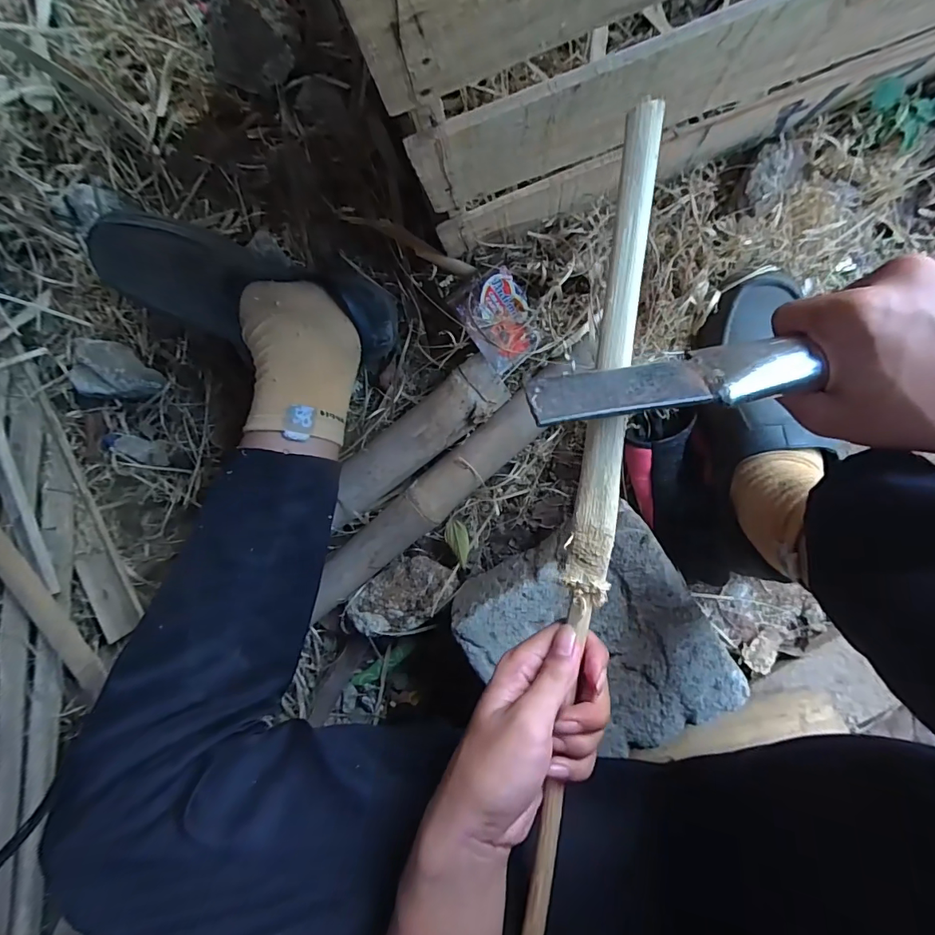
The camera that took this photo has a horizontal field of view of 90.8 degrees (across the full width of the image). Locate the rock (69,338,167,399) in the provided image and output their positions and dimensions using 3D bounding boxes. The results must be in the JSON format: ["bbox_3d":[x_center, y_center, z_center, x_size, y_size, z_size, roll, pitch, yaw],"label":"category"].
[{"bbox_3d":[-0.392,-0.108,0.510,0.108,0.026,0.062,7,97,8],"label":"rock"}]

